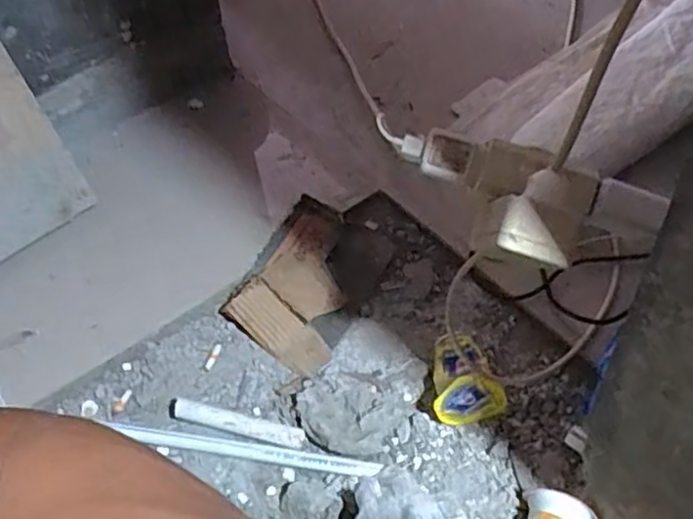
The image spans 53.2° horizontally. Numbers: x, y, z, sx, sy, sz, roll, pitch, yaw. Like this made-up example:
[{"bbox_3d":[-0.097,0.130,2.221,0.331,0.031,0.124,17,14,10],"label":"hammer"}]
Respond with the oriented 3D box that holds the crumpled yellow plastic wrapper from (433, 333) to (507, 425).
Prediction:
[{"bbox_3d":[0.123,0.124,0.739,0.073,0.062,0.086,-9,50,-2],"label":"crumpled yellow plastic wrapper"}]

